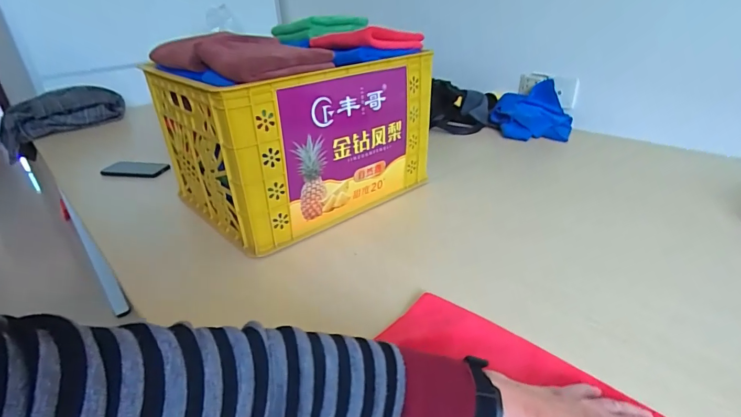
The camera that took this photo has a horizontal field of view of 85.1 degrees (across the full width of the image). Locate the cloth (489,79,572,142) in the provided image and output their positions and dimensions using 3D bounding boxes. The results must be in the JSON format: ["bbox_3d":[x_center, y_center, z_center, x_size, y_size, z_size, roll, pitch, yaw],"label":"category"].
[{"bbox_3d":[0.503,-0.290,1.249,0.231,0.079,0.246,-10,50,4],"label":"cloth"}]

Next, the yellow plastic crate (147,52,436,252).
[{"bbox_3d":[-0.156,-0.164,0.858,0.446,0.281,0.368,-26,36,-37],"label":"yellow plastic crate"}]

